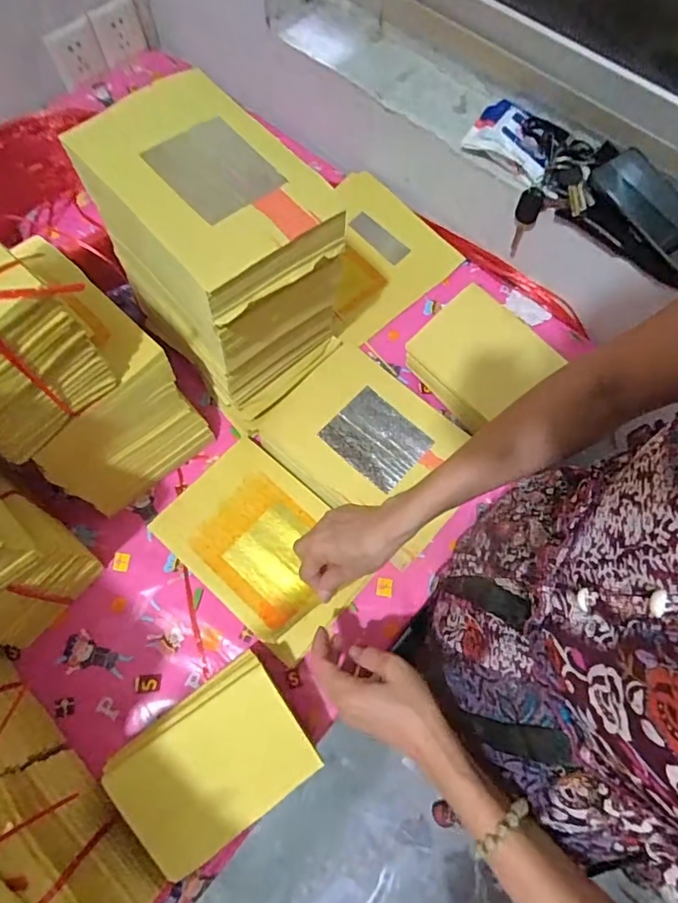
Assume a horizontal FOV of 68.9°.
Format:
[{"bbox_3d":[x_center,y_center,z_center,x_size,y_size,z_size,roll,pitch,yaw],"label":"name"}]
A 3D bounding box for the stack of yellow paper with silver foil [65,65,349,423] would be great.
[{"bbox_3d":[-0.118,-0.208,0.568,0.185,0.258,0.263,-40,75,-16],"label":"stack of yellow paper with silver foil"}]

